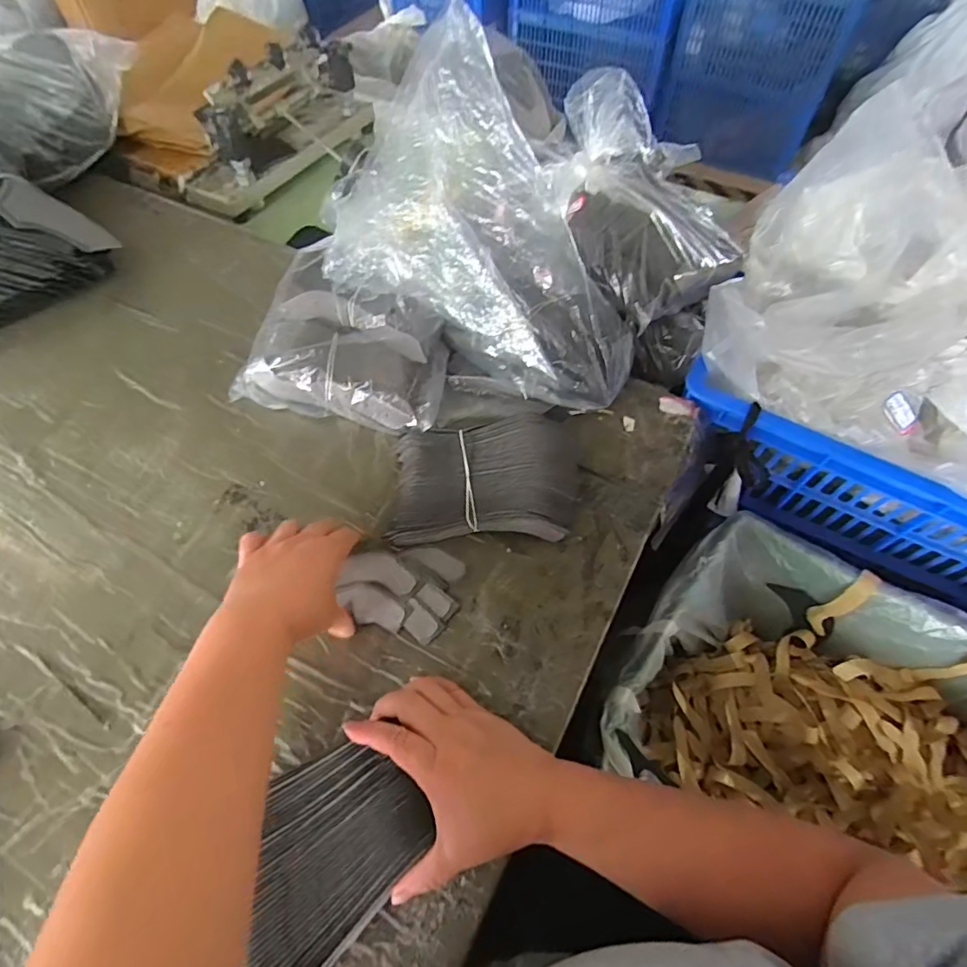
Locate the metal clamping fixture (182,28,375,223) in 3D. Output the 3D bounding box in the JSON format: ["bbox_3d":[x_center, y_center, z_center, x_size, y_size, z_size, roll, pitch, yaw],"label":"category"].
[{"bbox_3d":[-0.310,-0.573,0.869,0.137,0.142,0.361,25,61,14],"label":"metal clamping fixture"}]

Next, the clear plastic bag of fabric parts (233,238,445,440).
[{"bbox_3d":[-0.147,-0.152,0.588,0.221,0.103,0.164,10,59,5],"label":"clear plastic bag of fabric parts"}]

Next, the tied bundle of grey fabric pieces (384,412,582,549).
[{"bbox_3d":[0.006,-0.004,0.529,0.180,0.041,0.120,-2,58,-2],"label":"tied bundle of grey fabric pieces"}]

